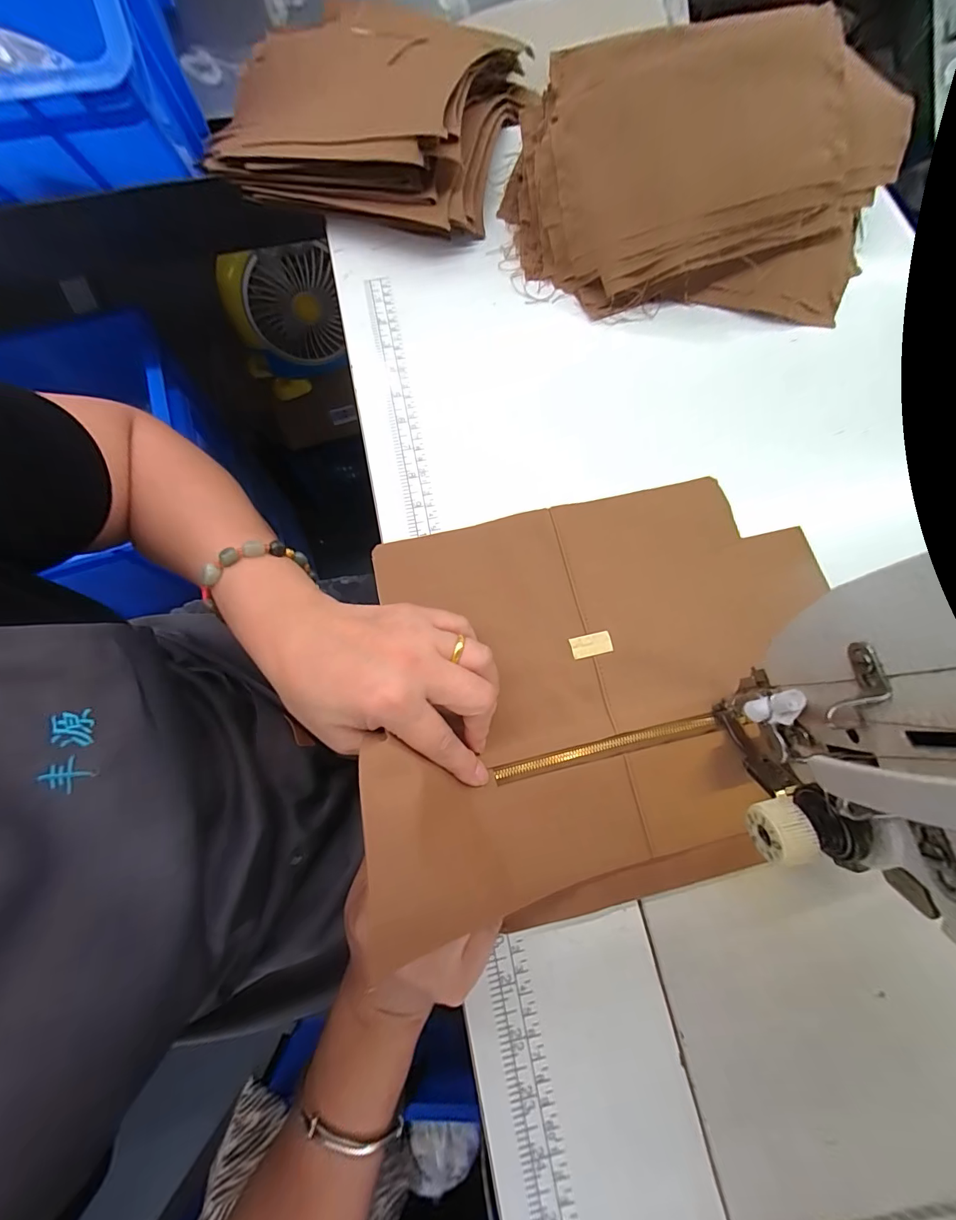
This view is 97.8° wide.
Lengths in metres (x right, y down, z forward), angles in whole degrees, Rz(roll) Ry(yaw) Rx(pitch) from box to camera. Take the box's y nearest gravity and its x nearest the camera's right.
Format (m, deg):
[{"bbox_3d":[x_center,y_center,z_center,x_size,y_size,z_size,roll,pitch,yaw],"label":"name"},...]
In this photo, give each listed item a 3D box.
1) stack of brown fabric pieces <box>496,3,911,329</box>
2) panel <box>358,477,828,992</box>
[{"bbox_3d":[0.172,-0.342,0.336,0.311,0.105,0.147,4,75,1],"label":"stack of brown fabric pieces"},{"bbox_3d":[0.086,0.039,0.253,0.294,0.059,0.257,-6,75,-2],"label":"panel"}]

